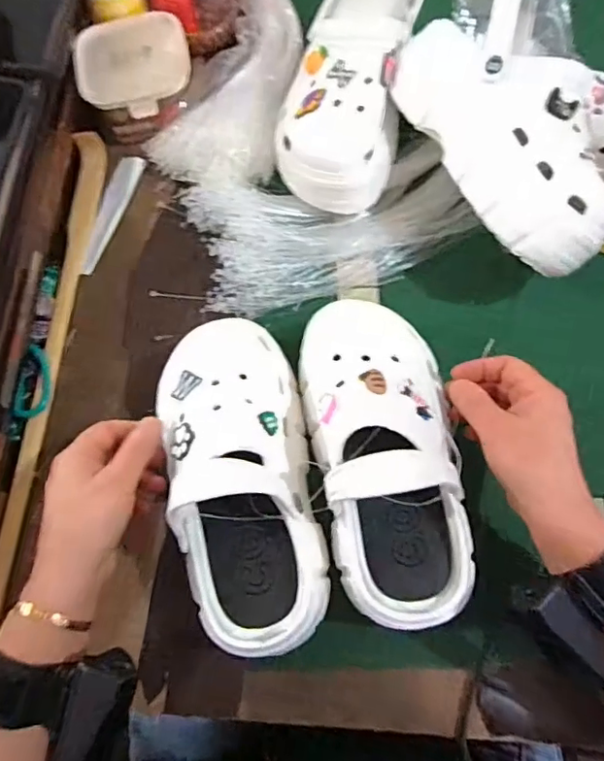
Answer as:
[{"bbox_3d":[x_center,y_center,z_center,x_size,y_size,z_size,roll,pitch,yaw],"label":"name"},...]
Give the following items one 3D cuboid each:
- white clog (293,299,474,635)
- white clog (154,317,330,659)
[{"bbox_3d":[0.063,0.048,0.411,0.101,0.099,0.241,-11,73,-3],"label":"white clog"},{"bbox_3d":[-0.047,0.064,0.403,0.105,0.086,0.238,-7,76,-2],"label":"white clog"}]

